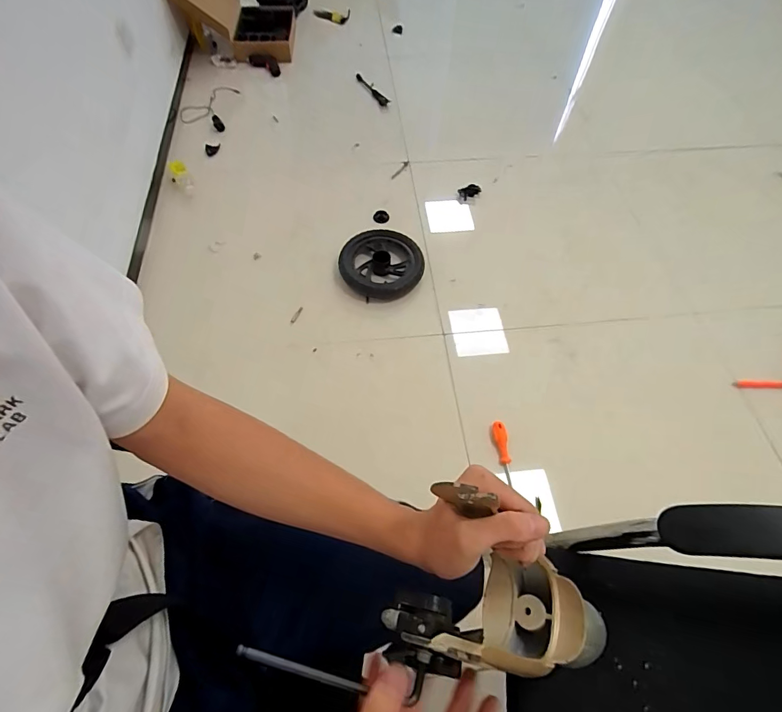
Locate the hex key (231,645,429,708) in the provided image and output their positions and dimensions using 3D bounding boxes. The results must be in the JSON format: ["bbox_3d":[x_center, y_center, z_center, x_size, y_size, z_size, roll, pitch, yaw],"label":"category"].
[{"bbox_3d":[-0.036,0.198,0.264,0.121,0.005,0.022,18,61,-10],"label":"hex key"}]

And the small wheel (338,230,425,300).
[{"bbox_3d":[-0.029,-0.297,1.356,0.252,0.067,0.261,1,60,-1],"label":"small wheel"}]

